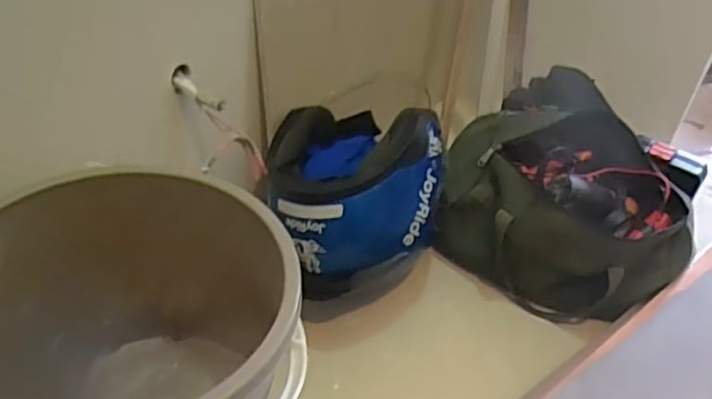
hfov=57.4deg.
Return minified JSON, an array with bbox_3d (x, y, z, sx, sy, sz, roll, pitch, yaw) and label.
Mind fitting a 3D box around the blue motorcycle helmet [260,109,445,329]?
[{"bbox_3d":[-0.002,0.000,0.911,0.241,0.248,0.262,-6,41,-16],"label":"blue motorcycle helmet"}]

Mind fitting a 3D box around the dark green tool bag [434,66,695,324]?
[{"bbox_3d":[0.318,-0.030,1.029,0.344,0.198,0.407,11,39,5],"label":"dark green tool bag"}]

